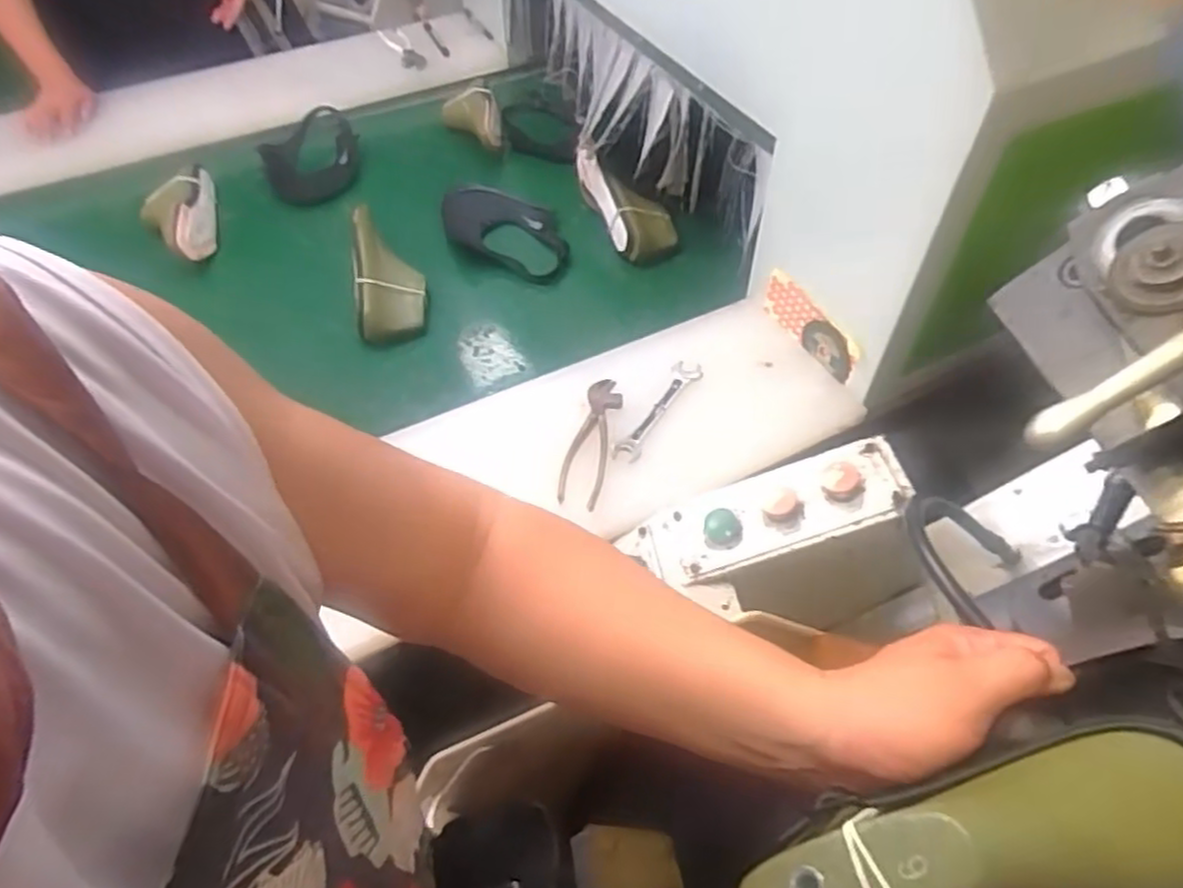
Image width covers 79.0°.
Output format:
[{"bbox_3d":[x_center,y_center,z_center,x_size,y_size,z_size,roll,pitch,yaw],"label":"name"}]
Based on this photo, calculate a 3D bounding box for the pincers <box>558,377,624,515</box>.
[{"bbox_3d":[0.001,-0.004,0.842,0.048,0.026,0.176,11,53,10],"label":"pincers"}]

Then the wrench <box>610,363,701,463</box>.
[{"bbox_3d":[0.082,-0.043,0.862,0.031,0.012,0.174,26,57,21],"label":"wrench"}]

